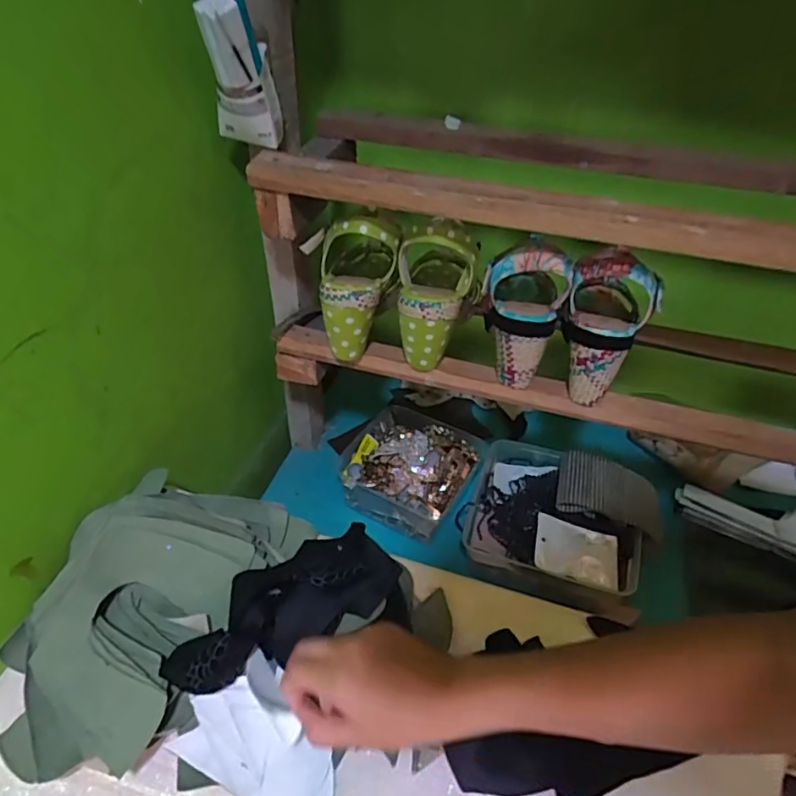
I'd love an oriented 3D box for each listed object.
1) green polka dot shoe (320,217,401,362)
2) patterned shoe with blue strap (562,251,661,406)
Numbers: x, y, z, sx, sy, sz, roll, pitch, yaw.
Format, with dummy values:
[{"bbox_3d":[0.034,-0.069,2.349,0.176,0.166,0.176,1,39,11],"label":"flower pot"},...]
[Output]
[{"bbox_3d":[-0.053,-0.113,0.593,0.088,0.148,0.087,18,15,17],"label":"green polka dot shoe"},{"bbox_3d":[0.196,-0.065,0.541,0.076,0.147,0.077,16,13,16],"label":"patterned shoe with blue strap"}]

